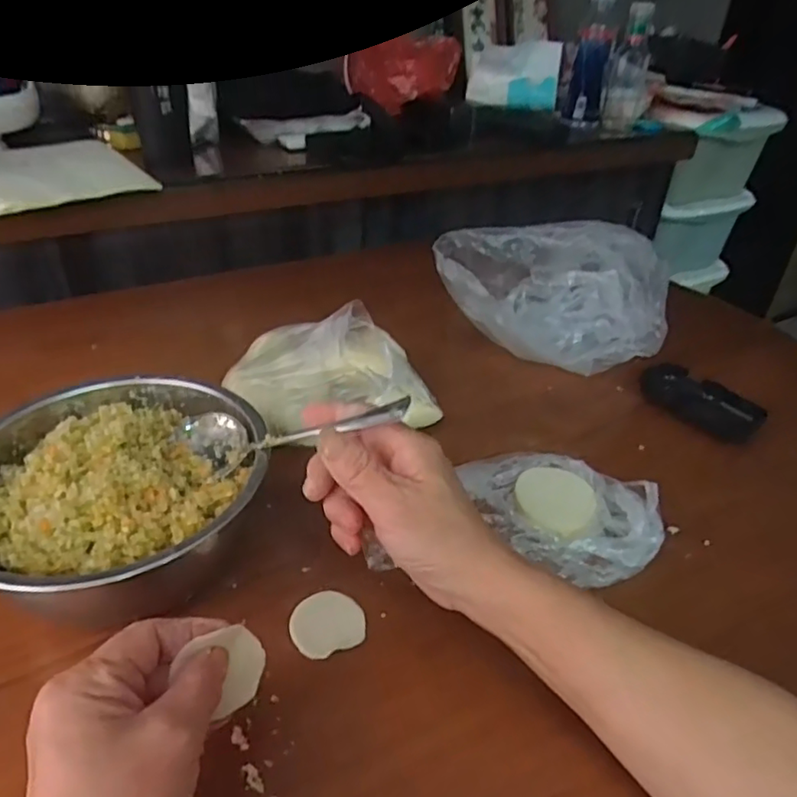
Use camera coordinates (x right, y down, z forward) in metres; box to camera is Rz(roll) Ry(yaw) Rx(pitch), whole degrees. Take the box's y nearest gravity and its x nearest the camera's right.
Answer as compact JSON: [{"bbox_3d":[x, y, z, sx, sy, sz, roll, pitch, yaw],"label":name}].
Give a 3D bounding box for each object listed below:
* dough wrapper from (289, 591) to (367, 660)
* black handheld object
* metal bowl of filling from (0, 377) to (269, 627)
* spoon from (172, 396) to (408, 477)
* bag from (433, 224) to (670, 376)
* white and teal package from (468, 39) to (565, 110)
[{"bbox_3d":[-0.043,0.137,0.379,0.044,0.004,0.045,2,35,-1],"label":"dough wrapper"},{"bbox_3d":[0.287,0.002,0.588,0.048,0.032,0.115,-22,42,-31],"label":"black handheld object"},{"bbox_3d":[-0.183,0.056,0.401,0.177,0.067,0.171,2,35,-1],"label":"metal bowl of filling"},{"bbox_3d":[-0.070,0.018,0.380,0.179,0.033,0.034,-11,25,33],"label":"spoon"},{"bbox_3d":[0.152,-0.099,0.627,0.232,0.130,0.097,2,35,-2],"label":"bag"},{"bbox_3d":[0.200,-0.550,1.073,0.154,0.113,0.043,7,35,5],"label":"white and teal package"}]

